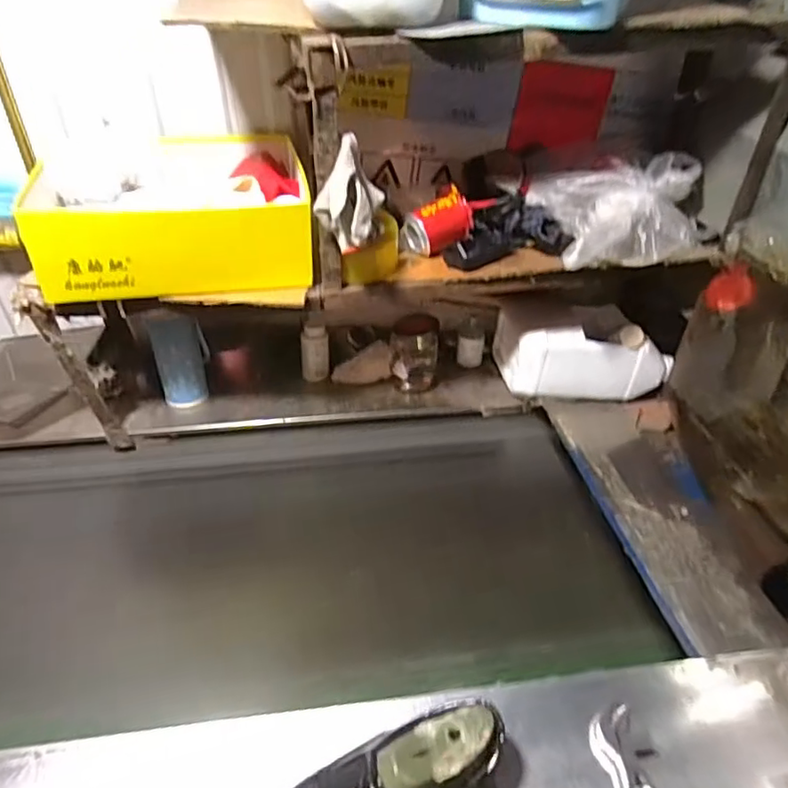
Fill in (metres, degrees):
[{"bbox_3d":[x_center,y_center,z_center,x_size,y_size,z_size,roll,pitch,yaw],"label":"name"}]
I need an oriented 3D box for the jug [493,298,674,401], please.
[{"bbox_3d":[0.332,-0.078,1.048,0.273,0.156,0.152,-2,37,-5],"label":"jug"}]

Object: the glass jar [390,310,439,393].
[{"bbox_3d":[0.037,-0.072,1.021,0.083,0.149,0.083,1,36,-1],"label":"glass jar"}]

